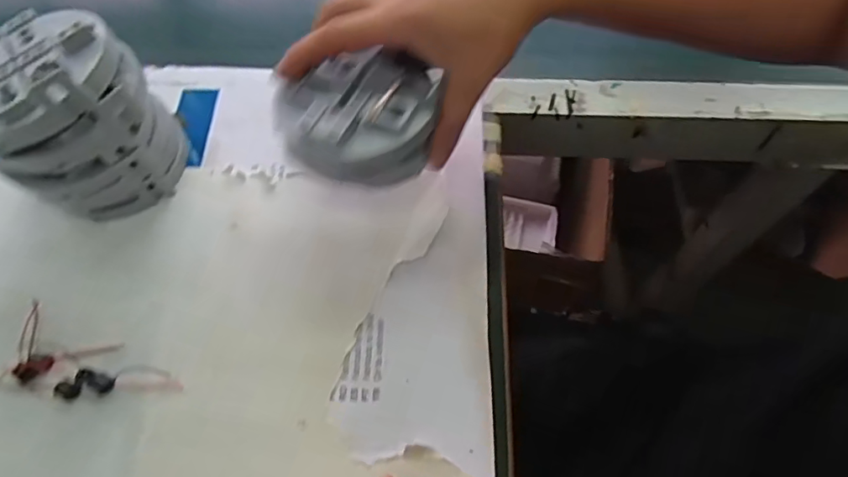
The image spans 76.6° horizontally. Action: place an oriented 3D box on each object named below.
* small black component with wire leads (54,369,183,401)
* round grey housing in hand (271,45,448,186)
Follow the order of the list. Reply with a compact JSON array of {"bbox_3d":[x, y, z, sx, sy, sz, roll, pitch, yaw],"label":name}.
[{"bbox_3d":[-0.191,0.090,0.338,0.072,0.007,0.016,-5,63,-4],"label":"small black component with wire leads"},{"bbox_3d":[-0.044,-0.077,0.341,0.098,0.040,0.078,9,63,3],"label":"round grey housing in hand"}]

